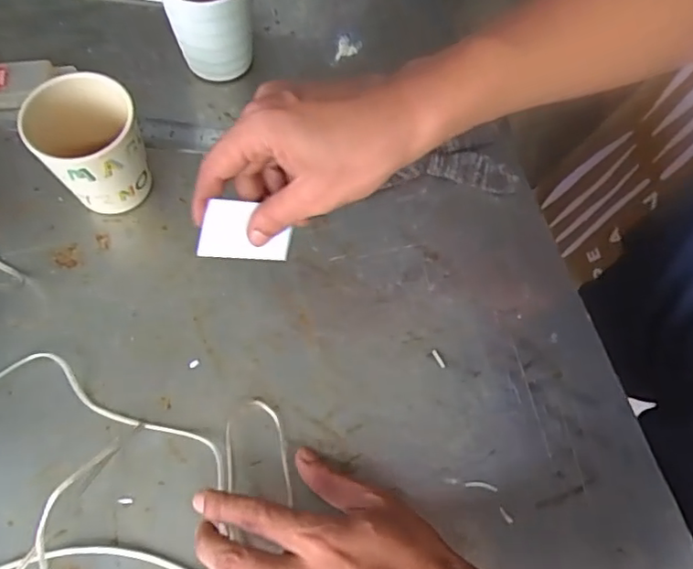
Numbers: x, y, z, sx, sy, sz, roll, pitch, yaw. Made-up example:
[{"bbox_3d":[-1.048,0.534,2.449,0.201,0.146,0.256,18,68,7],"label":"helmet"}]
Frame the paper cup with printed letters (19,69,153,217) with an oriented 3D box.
[{"bbox_3d":[-0.183,-0.097,0.433,0.071,0.087,0.071,1,67,-3],"label":"paper cup with printed letters"}]

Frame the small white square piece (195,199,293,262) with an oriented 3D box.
[{"bbox_3d":[-0.062,-0.033,0.369,0.056,0.039,0.004,1,38,-23],"label":"small white square piece"}]

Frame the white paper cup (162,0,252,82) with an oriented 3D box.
[{"bbox_3d":[-0.113,-0.220,0.486,0.068,0.097,0.068,1,67,-3],"label":"white paper cup"}]

